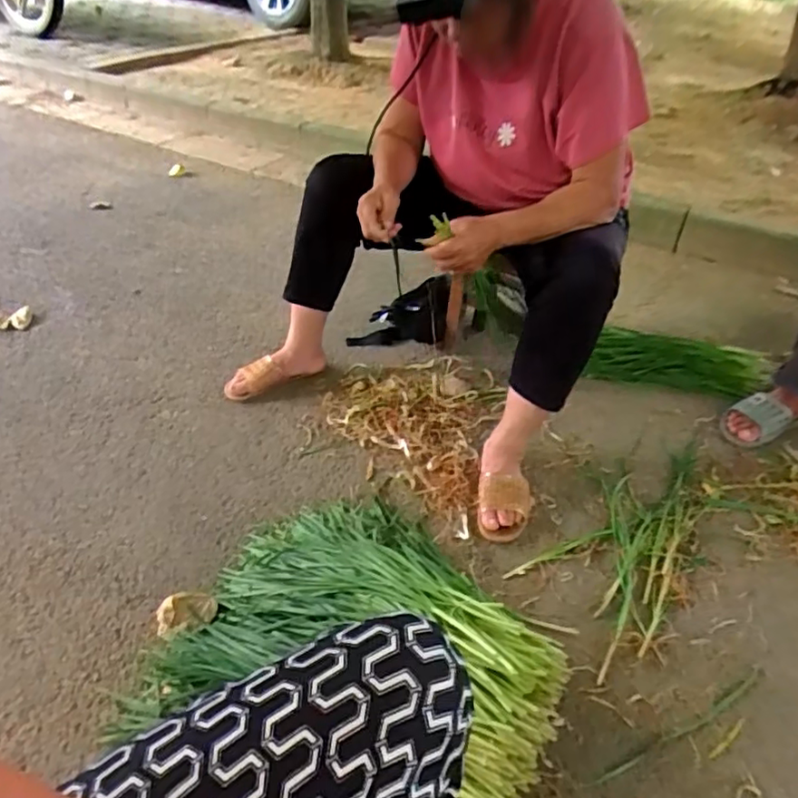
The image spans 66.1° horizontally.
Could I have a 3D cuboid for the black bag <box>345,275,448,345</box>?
[{"bbox_3d":[-0.002,-0.195,1.415,0.230,0.155,0.076,0,39,-5],"label":"black bag"}]

